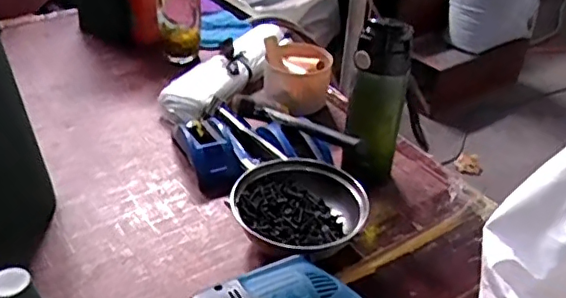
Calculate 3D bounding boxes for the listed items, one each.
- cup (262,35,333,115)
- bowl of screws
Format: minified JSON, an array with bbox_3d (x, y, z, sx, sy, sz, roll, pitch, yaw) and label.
[{"bbox_3d":[0.021,-0.114,0.914,0.105,0.084,0.102,2,34,-1],"label":"cup"},{"bbox_3d":[0.011,0.079,0.671,0.141,0.060,0.149,2,34,-1],"label":"bowl of screws"}]

